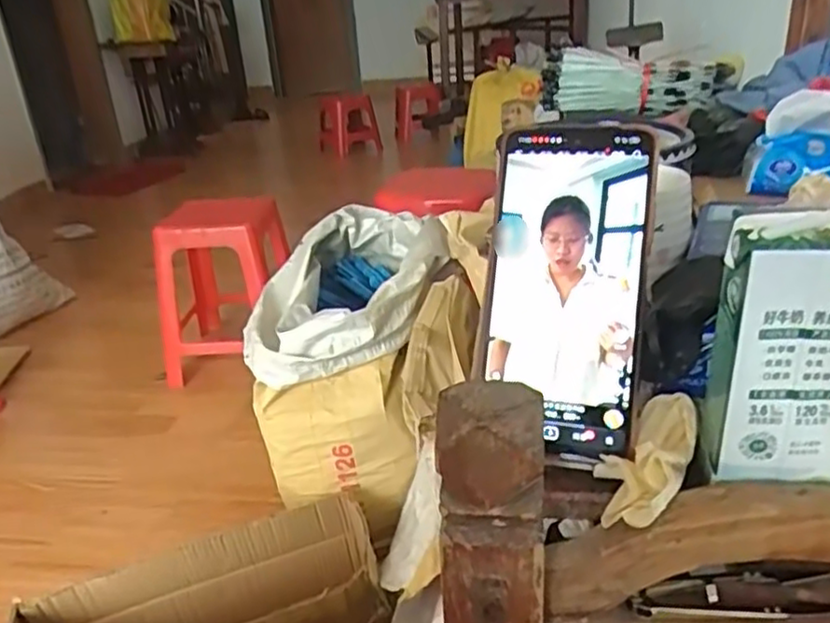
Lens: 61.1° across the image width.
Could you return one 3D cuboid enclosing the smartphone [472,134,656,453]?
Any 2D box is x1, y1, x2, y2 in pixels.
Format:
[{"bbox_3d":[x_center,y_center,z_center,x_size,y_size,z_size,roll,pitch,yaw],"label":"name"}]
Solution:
[{"bbox_3d":[0.074,-0.014,0.350,0.077,0.158,0.009,5,-6,18],"label":"smartphone"}]

